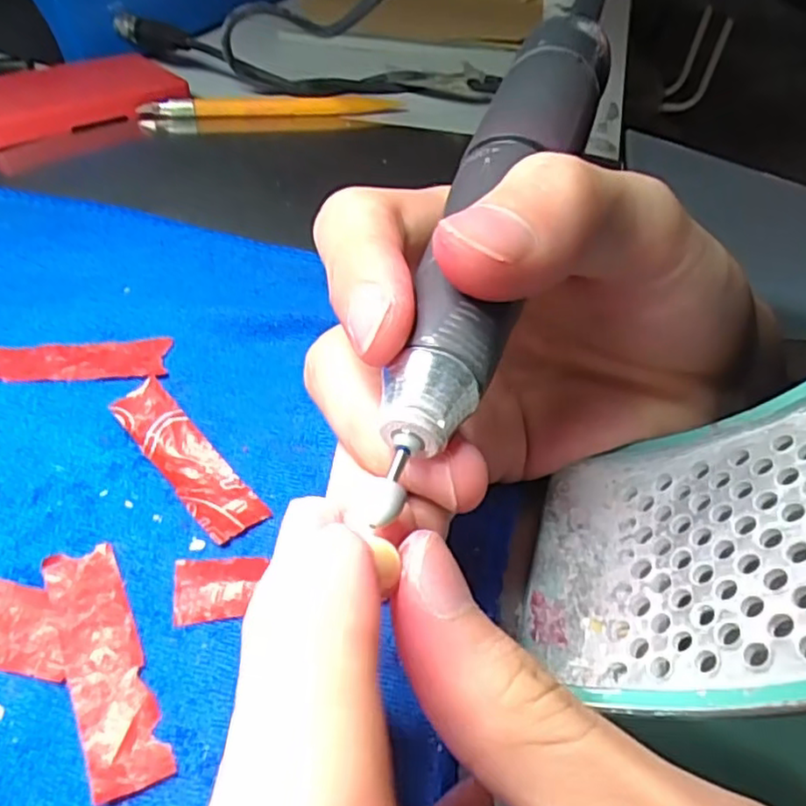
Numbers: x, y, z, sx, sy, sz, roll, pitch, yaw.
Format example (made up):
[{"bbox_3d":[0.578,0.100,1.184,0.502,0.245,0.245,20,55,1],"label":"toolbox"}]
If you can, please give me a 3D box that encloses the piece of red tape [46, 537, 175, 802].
[{"bbox_3d":[-0.067,0.057,0.146,0.016,0.004,0.058,-21,52,-22],"label":"piece of red tape"}]

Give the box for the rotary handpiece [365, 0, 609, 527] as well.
[{"bbox_3d":[0.026,-0.051,0.155,0.026,0.031,0.152,14,52,9],"label":"rotary handpiece"}]

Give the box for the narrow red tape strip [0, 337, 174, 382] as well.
[{"bbox_3d":[-0.106,-0.015,0.210,0.059,0.004,0.016,-1,46,-4],"label":"narrow red tape strip"}]

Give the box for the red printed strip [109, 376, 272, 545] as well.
[{"bbox_3d":[-0.061,0.015,0.184,0.016,0.007,0.059,-33,56,-30],"label":"red printed strip"}]

